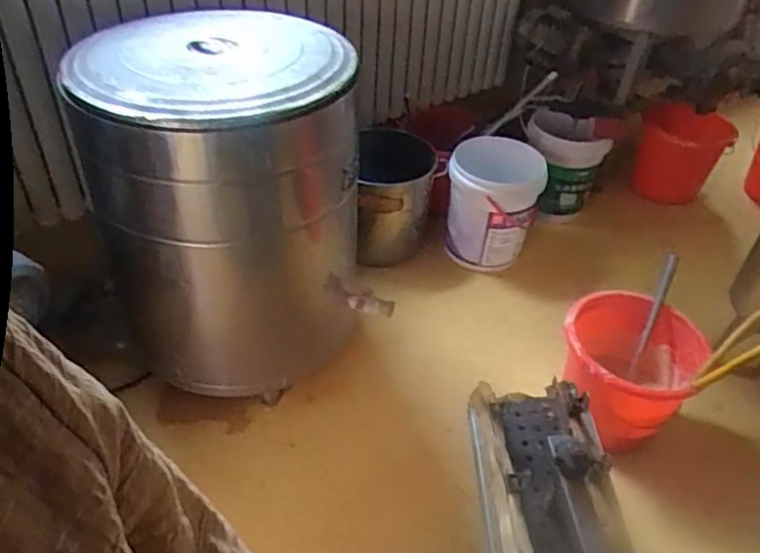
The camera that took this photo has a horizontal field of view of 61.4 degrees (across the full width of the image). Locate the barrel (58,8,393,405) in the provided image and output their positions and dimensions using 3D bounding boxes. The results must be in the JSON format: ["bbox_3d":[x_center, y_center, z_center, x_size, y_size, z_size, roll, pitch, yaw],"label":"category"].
[{"bbox_3d":[-0.372,-0.176,1.542,0.538,0.748,0.553,-20,46,-24],"label":"barrel"}]

